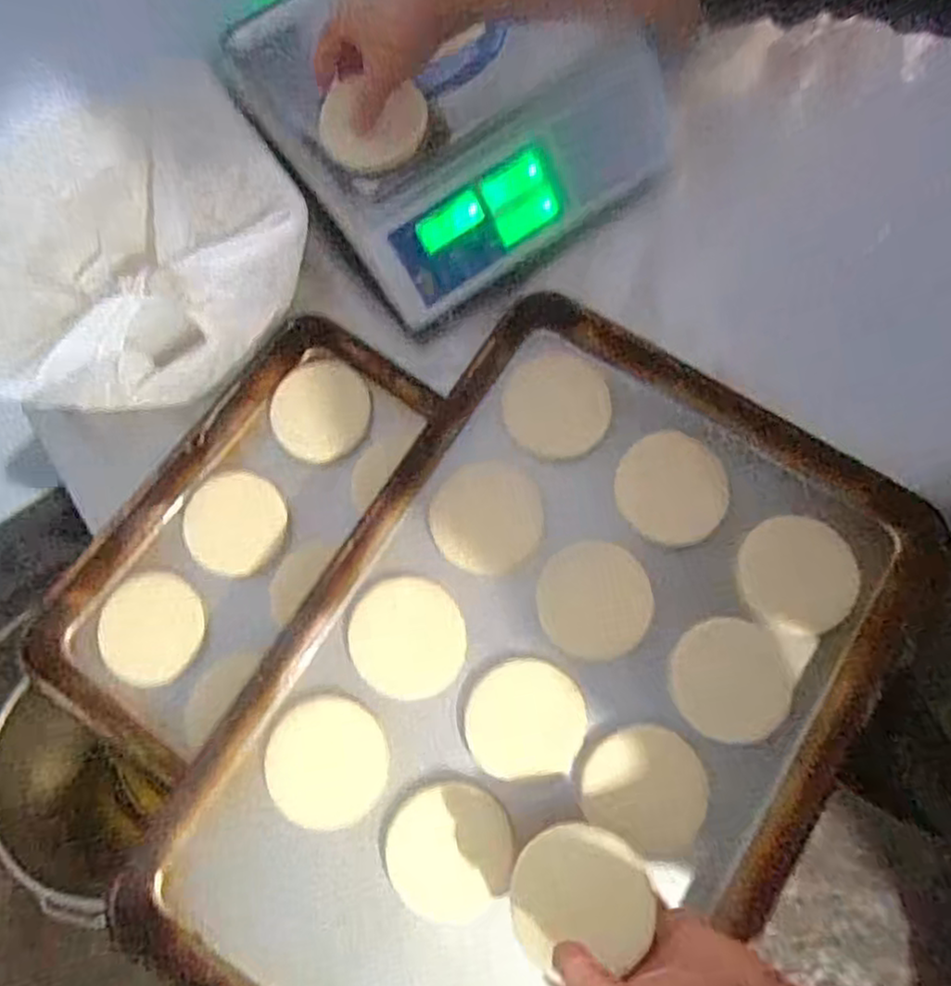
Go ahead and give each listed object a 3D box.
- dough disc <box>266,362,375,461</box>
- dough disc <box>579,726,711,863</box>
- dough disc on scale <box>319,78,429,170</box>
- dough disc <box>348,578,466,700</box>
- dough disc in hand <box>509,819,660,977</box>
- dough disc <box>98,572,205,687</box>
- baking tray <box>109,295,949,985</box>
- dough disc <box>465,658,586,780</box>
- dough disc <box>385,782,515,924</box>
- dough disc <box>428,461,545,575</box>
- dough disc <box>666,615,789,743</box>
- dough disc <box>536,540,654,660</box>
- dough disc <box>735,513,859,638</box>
[{"bbox_3d":[-0.148,-0.080,0.680,0.092,0.010,0.098,0,80,0],"label":"dough disc"},{"bbox_3d":[0.131,0.226,0.553,0.095,0.011,0.084,32,81,5],"label":"dough disc"},{"bbox_3d":[-0.089,-0.326,0.639,0.094,0.063,0.014,-7,45,-2],"label":"dough disc on scale"},{"bbox_3d":[-0.056,0.119,0.584,0.091,0.007,0.093,-8,80,-2],"label":"dough disc"},{"bbox_3d":[0.070,0.265,0.475,0.090,0.010,0.082,-2,47,3],"label":"dough disc in hand"},{"bbox_3d":[-0.292,0.122,0.644,0.090,0.004,0.096,-8,80,-2],"label":"dough disc"},{"bbox_3d":[0.058,0.161,0.571,0.422,0.038,0.578,32,81,6],"label":"baking tray"},{"bbox_3d":[0.040,0.180,0.571,0.093,0.013,0.084,-9,80,-2],"label":"dough disc"},{"bbox_3d":[-0.020,0.277,0.551,0.095,0.015,0.091,-4,80,-1],"label":"dough disc"},{"bbox_3d":[0.010,0.021,0.607,0.093,0.008,0.092,0,80,0],"label":"dough disc"},{"bbox_3d":[0.204,0.149,0.573,0.092,0.013,0.091,-10,80,-2],"label":"dough disc"},{"bbox_3d":[0.099,0.088,0.593,0.091,0.005,0.093,0,80,0],"label":"dough disc"},{"bbox_3d":[0.265,0.067,0.588,0.089,0.011,0.093,-10,80,-2],"label":"dough disc"}]

